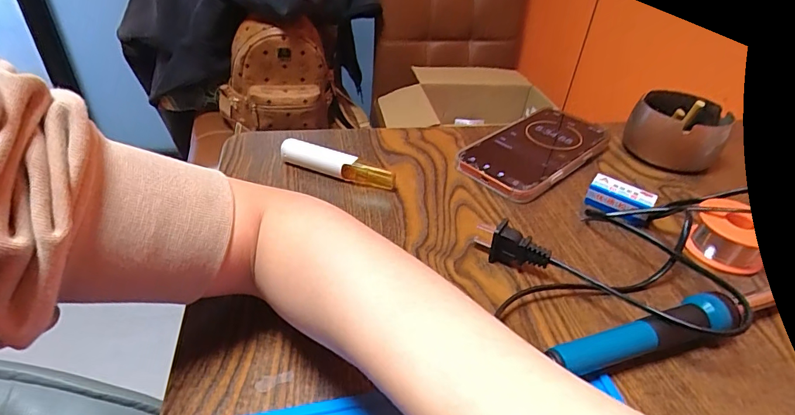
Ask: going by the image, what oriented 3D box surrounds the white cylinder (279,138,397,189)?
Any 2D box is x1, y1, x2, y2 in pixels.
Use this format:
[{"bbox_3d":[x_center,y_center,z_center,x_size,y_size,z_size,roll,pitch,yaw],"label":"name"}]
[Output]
[{"bbox_3d":[-0.051,-0.035,0.383,0.104,0.021,0.016,18,40,15],"label":"white cylinder"}]

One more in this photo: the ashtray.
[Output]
[{"bbox_3d":[0.279,-0.078,0.448,0.084,0.051,0.084,23,41,22],"label":"ashtray"}]

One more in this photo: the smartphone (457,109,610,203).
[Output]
[{"bbox_3d":[0.133,-0.056,0.427,0.160,0.017,0.079,-27,48,-34],"label":"smartphone"}]

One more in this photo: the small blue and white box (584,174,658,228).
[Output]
[{"bbox_3d":[0.181,-0.005,0.365,0.049,0.023,0.026,25,42,24],"label":"small blue and white box"}]

